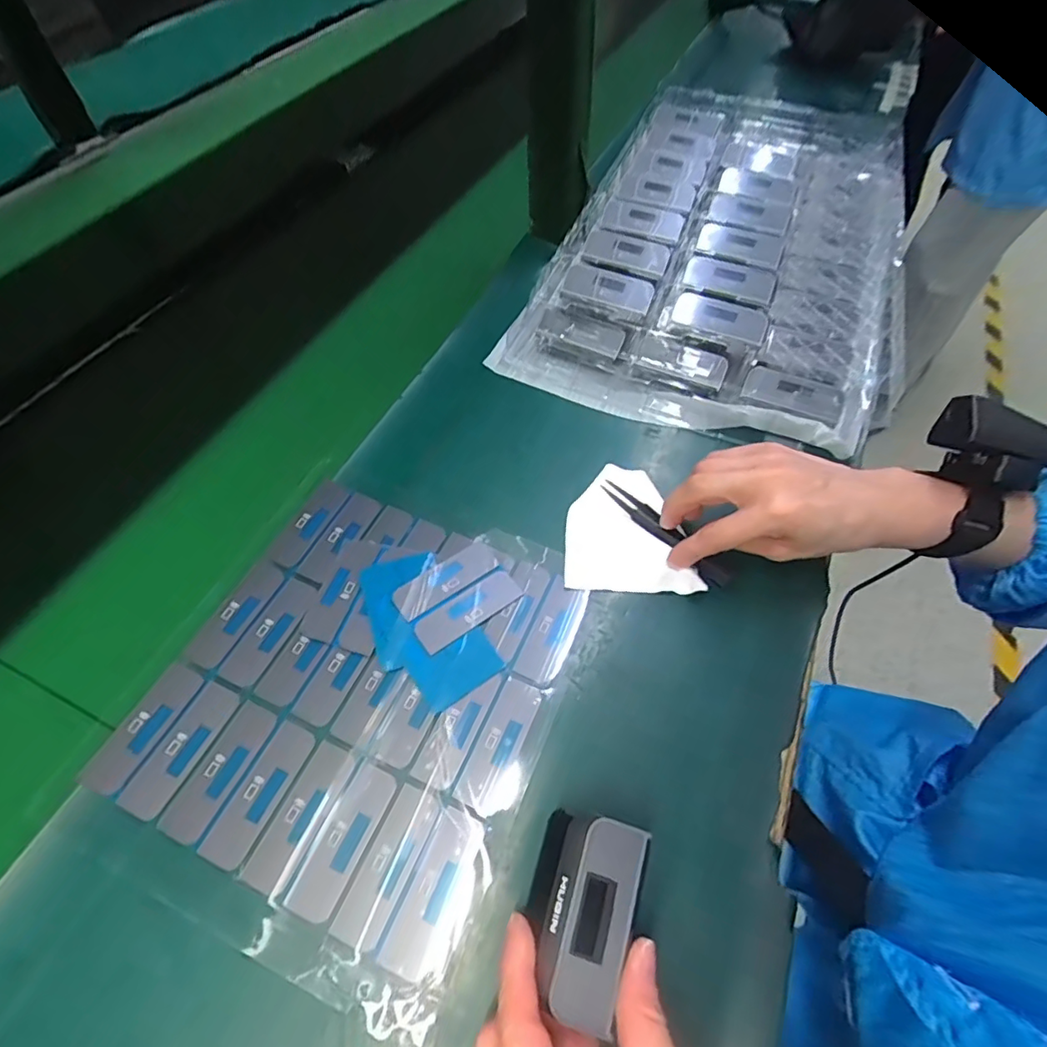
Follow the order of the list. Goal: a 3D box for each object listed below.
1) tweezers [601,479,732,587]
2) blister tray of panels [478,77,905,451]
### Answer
[{"bbox_3d":[0.096,0.005,0.377,0.016,0.009,0.107,-37,64,-22],"label":"tweezers"},{"bbox_3d":[0.218,-0.303,0.549,0.297,0.058,0.541,22,63,9],"label":"blister tray of panels"}]

